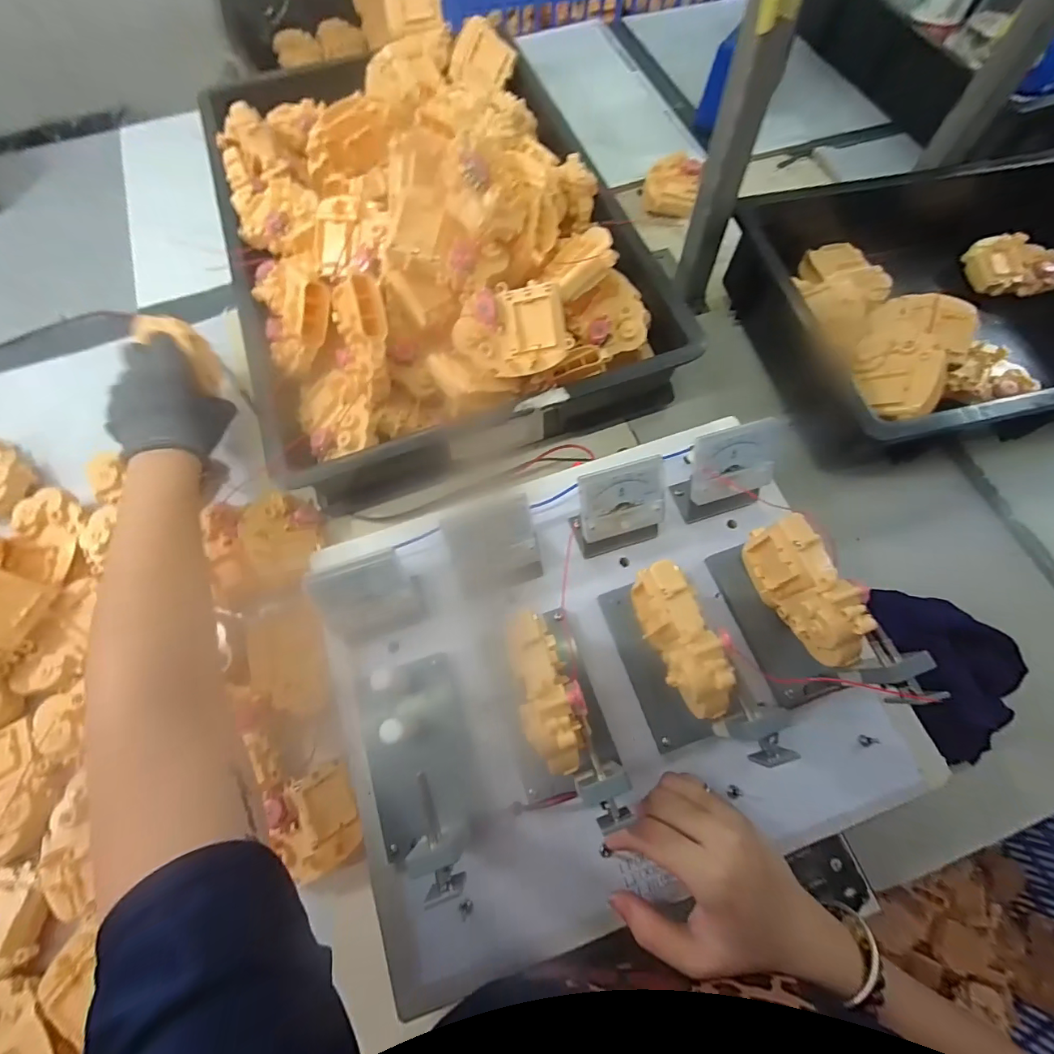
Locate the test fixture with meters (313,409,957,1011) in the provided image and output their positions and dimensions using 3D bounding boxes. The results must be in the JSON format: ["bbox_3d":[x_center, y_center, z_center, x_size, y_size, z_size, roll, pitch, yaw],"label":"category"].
[{"bbox_3d":[0.058,0.101,0.317,0.378,0.092,0.285,-19,71,-7],"label":"test fixture with meters"}]

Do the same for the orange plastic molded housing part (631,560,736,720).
[{"bbox_3d":[0.099,0.072,0.297,0.032,0.032,0.097,-19,71,-7],"label":"orange plastic molded housing part"}]

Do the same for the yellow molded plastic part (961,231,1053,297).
[{"bbox_3d":[0.586,-0.315,0.558,0.095,0.033,0.070,-2,69,-1],"label":"yellow molded plastic part"}]

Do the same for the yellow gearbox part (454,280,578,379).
[{"bbox_3d":[-0.013,-0.169,0.406,0.097,0.034,0.071,-7,109,18],"label":"yellow gearbox part"}]

